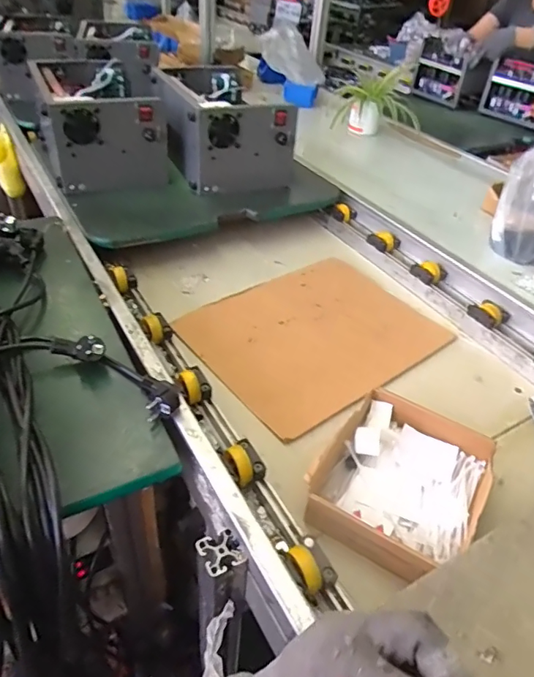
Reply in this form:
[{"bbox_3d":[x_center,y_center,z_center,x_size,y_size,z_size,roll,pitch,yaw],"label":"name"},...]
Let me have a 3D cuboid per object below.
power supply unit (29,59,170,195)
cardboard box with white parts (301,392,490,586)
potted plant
[{"bbox_3d":[-0.404,-0.515,1.162,0.229,0.184,0.415,-13,44,-21],"label":"power supply unit"},{"bbox_3d":[0.174,0.179,0.623,0.193,0.054,0.236,25,44,22],"label":"cardboard box with white parts"},{"bbox_3d":[0.335,-0.719,1.515,0.274,0.159,0.233,12,41,7],"label":"potted plant"}]

